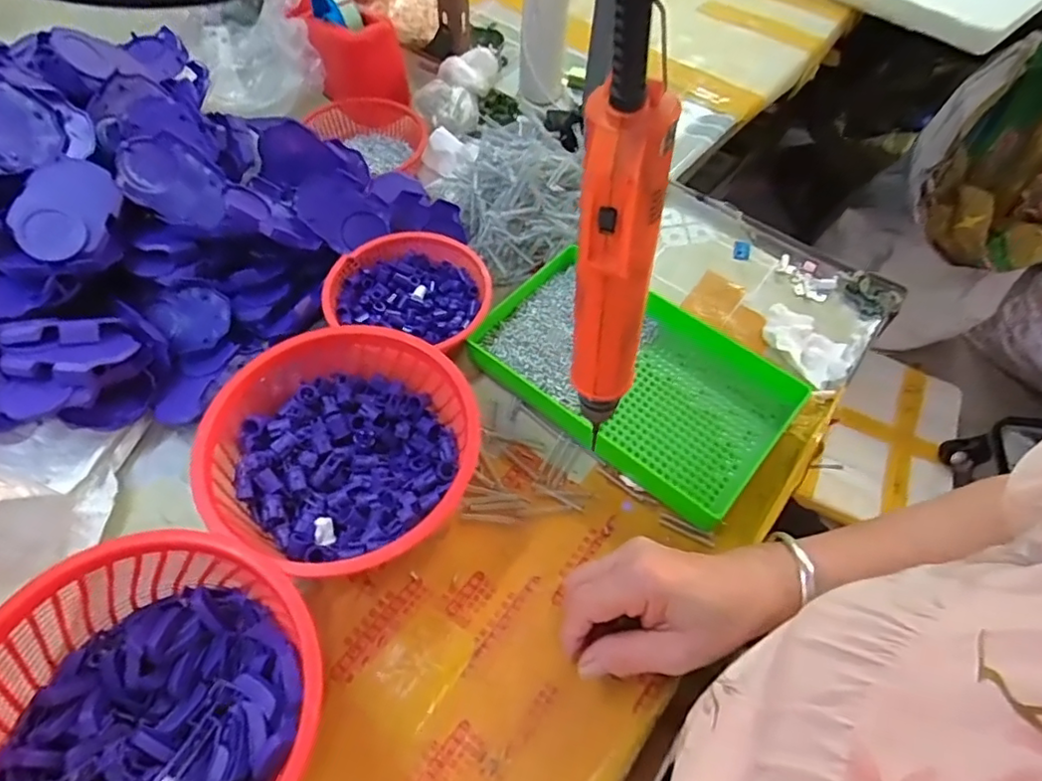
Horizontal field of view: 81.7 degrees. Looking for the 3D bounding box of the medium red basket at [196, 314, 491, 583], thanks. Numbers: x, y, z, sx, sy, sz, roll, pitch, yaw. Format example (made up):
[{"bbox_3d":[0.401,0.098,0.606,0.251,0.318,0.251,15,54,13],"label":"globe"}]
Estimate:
[{"bbox_3d":[-0.128,0.045,0.431,0.172,0.074,0.173,1,56,-2],"label":"medium red basket"}]

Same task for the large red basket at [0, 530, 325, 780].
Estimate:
[{"bbox_3d":[-0.200,0.182,0.333,0.174,0.086,0.176,1,56,-2],"label":"large red basket"}]

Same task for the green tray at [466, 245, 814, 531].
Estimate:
[{"bbox_3d":[0.091,-0.013,0.501,0.249,0.037,0.158,32,60,18],"label":"green tray"}]

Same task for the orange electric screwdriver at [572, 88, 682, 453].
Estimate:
[{"bbox_3d":[0.039,-0.043,0.265,0.037,0.170,0.029,11,56,5],"label":"orange electric screwdriver"}]

